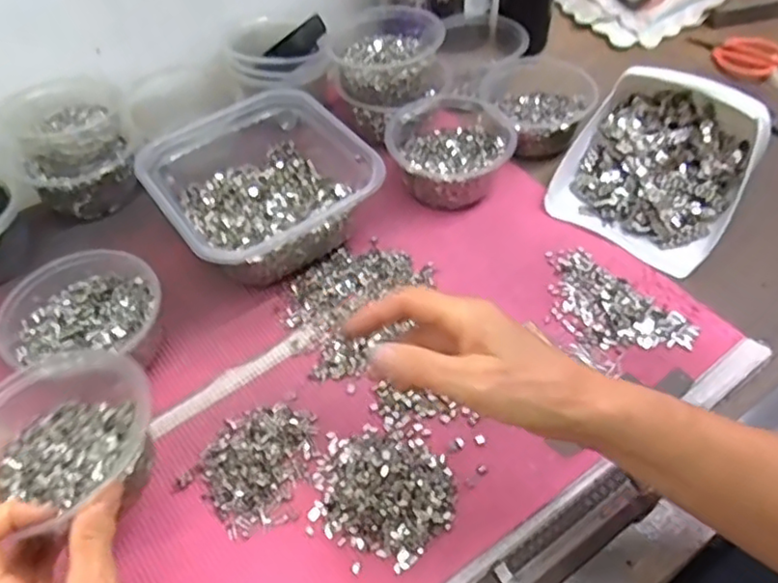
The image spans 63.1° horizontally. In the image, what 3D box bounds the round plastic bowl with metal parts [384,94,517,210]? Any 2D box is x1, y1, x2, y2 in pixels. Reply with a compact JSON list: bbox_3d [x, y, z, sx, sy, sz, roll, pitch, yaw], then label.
[{"bbox_3d":[0.057,-0.133,0.605,0.114,0.054,0.110,-1,51,2],"label":"round plastic bowl with metal parts"}]

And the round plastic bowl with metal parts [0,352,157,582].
[{"bbox_3d":[-0.194,0.090,0.380,0.106,0.055,0.108,0,53,0],"label":"round plastic bowl with metal parts"}]

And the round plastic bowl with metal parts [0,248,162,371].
[{"bbox_3d":[-0.231,0.026,0.492,0.114,0.059,0.108,-10,52,-3],"label":"round plastic bowl with metal parts"}]

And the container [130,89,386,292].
[{"bbox_3d":[-0.121,-0.098,0.574,0.169,0.076,0.188,-32,57,-19],"label":"container"}]

